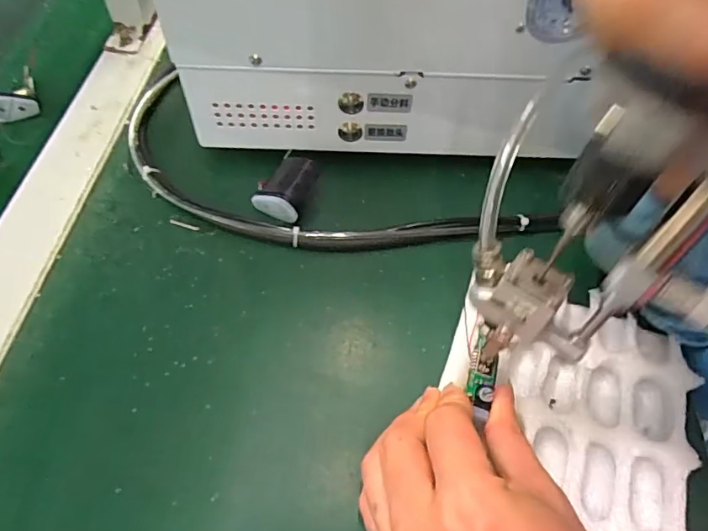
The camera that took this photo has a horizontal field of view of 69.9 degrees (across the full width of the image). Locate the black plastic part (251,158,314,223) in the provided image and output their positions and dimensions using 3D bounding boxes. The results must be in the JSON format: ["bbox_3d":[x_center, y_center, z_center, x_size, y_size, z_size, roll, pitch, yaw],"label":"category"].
[{"bbox_3d":[-0.048,-0.056,0.353,0.036,0.029,0.040,19,58,10],"label":"black plastic part"}]

